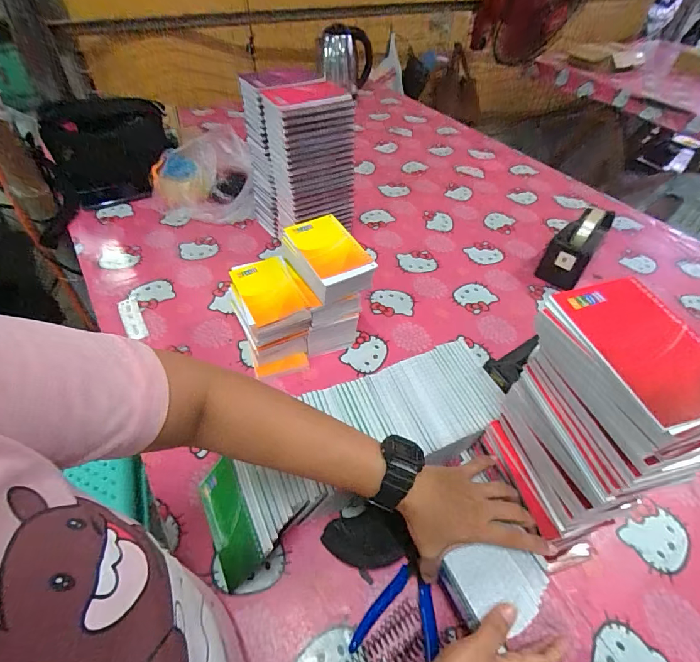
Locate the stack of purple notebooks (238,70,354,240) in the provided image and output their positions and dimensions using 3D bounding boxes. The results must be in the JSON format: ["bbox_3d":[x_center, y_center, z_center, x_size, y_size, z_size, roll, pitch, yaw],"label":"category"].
[{"bbox_3d":[-0.098,-0.309,0.751,0.142,0.289,0.186,-27,54,-26],"label":"stack of purple notebooks"}]

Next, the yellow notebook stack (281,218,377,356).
[{"bbox_3d":[-0.040,-0.061,0.610,0.085,0.172,0.133,-20,51,-21],"label":"yellow notebook stack"}]

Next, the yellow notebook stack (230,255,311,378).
[{"bbox_3d":[-0.123,-0.028,0.607,0.098,0.101,0.145,-17,51,-19],"label":"yellow notebook stack"}]

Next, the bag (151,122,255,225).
[{"bbox_3d":[-0.348,-0.370,0.932,0.219,0.090,0.280,-7,48,-11],"label":"bag"}]

